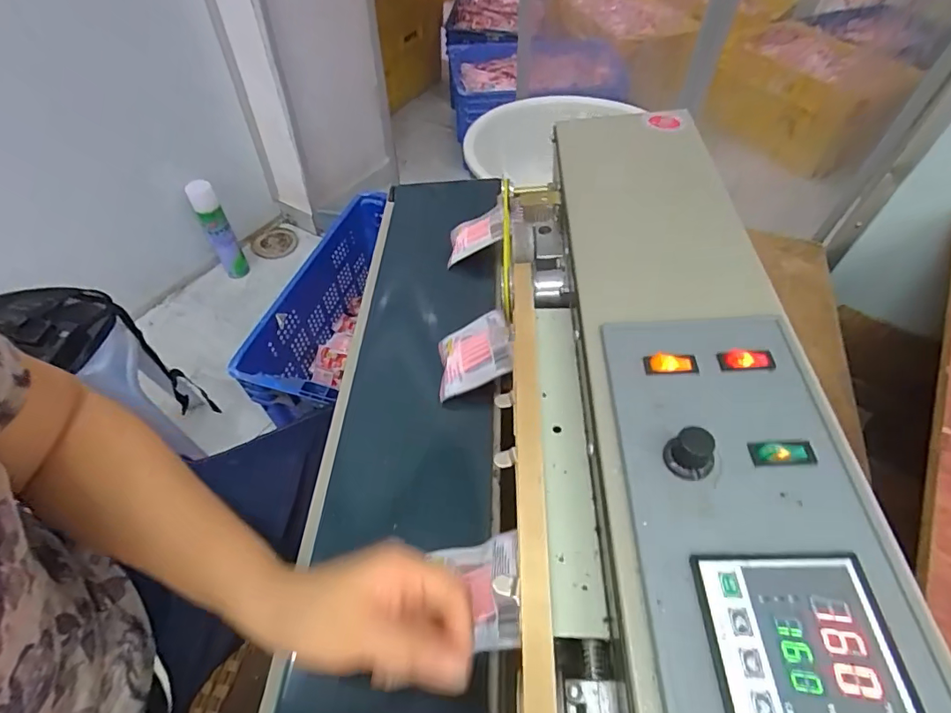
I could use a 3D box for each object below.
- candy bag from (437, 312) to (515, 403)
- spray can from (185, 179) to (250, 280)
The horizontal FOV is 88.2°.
[{"bbox_3d":[0.001,-0.004,0.437,0.081,0.012,0.064,-25,53,22],"label":"candy bag"},{"bbox_3d":[-0.715,-0.344,1.375,0.066,0.286,0.080,-27,57,-20],"label":"spray can"}]

